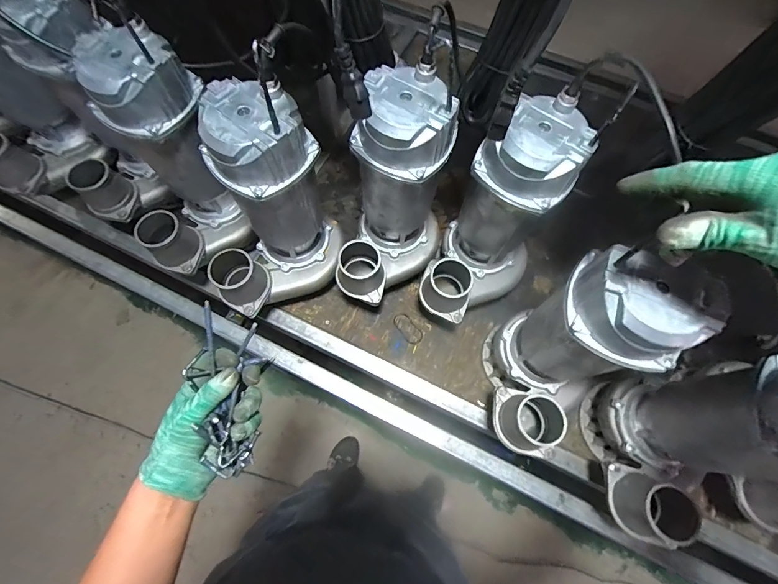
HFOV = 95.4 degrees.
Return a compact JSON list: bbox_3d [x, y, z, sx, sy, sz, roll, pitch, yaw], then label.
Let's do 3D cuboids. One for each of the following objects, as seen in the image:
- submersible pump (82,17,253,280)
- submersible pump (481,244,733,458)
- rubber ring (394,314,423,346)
[{"bbox_3d":[-0.356,-0.187,0.560,0.216,0.326,0.144,-41,76,-16],"label":"submersible pump"},{"bbox_3d":[0.264,0.122,0.508,0.159,0.387,0.218,9,69,1],"label":"submersible pump"},{"bbox_3d":[0.040,0.075,0.723,0.036,0.004,0.073,-35,74,-14],"label":"rubber ring"}]

